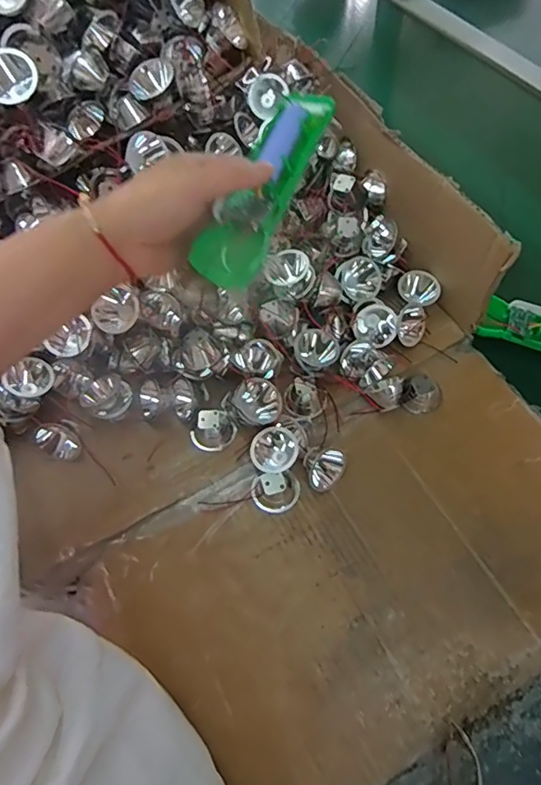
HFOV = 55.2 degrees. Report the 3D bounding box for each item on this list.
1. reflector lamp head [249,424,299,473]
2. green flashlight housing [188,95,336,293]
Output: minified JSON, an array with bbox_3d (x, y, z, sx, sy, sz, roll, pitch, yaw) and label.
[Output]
[{"bbox_3d":[0.004,0.054,0.481,0.043,0.028,0.040,-1,60,3],"label":"reflector lamp head"},{"bbox_3d":[0.000,-0.145,0.360,0.037,0.029,0.156,28,85,12],"label":"green flashlight housing"}]

